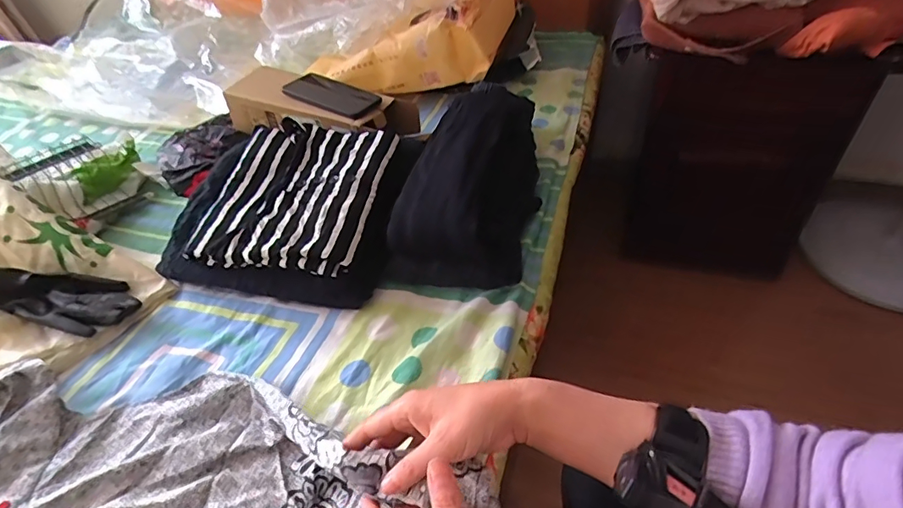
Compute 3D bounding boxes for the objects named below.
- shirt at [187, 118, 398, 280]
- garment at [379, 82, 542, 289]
[{"bbox_3d":[-0.206,-0.085,0.655,0.226,0.046,0.257,5,44,10],"label":"shirt"},{"bbox_3d":[0.043,-0.118,0.680,0.154,0.126,0.354,10,45,15],"label":"garment"}]

